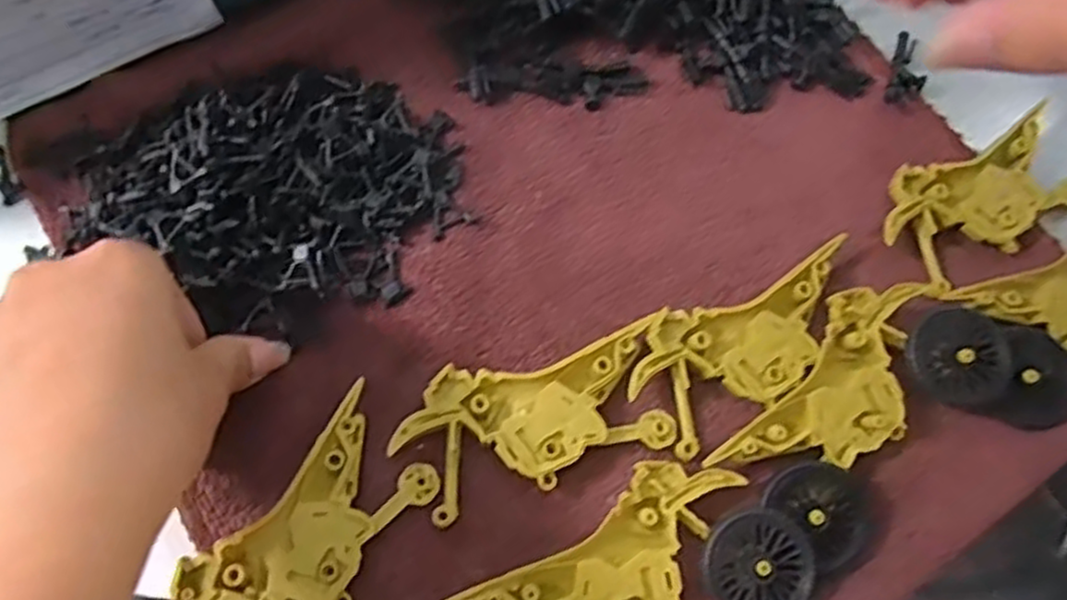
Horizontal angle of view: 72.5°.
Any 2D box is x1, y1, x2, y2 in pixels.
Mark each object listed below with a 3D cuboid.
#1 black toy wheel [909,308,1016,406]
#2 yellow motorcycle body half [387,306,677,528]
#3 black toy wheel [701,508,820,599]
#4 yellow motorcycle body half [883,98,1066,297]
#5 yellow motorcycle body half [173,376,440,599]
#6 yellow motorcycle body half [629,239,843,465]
[{"bbox_3d":[0.163,0.021,0.276,0.036,0.012,0.033,1,71,-2],"label":"black toy wheel"},{"bbox_3d":[0.003,0.042,0.267,0.101,0.013,0.048,-17,72,-8],"label":"yellow motorcycle body half"},{"bbox_3d":[0.077,0.091,0.249,0.036,0.011,0.036,1,71,-2],"label":"black toy wheel"},{"bbox_3d":[0.186,-0.042,0.304,0.093,0.014,0.047,-28,74,-11],"label":"yellow motorcycle body half"},{"bbox_3d":[-0.076,0.081,0.249,0.047,0.014,0.086,40,74,11],"label":"yellow motorcycle body half"},{"bbox_3d":[0.084,0.014,0.280,0.098,0.014,0.047,-31,74,-12],"label":"yellow motorcycle body half"}]

